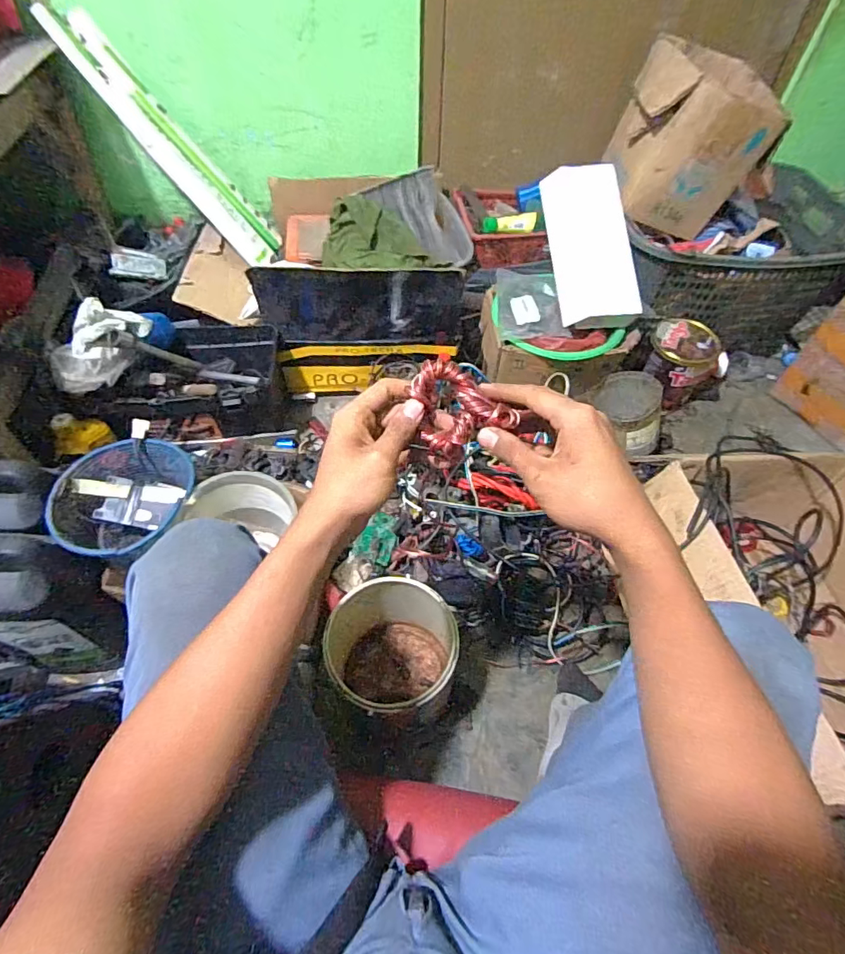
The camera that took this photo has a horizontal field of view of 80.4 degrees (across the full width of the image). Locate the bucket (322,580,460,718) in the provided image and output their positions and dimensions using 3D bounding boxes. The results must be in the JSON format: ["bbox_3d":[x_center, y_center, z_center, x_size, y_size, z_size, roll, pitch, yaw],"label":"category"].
[{"bbox_3d":[-0.044,0.285,0.774,0.182,0.219,0.181,1,53,-1],"label":"bucket"}]

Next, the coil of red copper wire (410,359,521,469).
[{"bbox_3d":[0.033,-0.053,0.400,0.069,0.059,0.061,-15,55,-13],"label":"coil of red copper wire"}]

